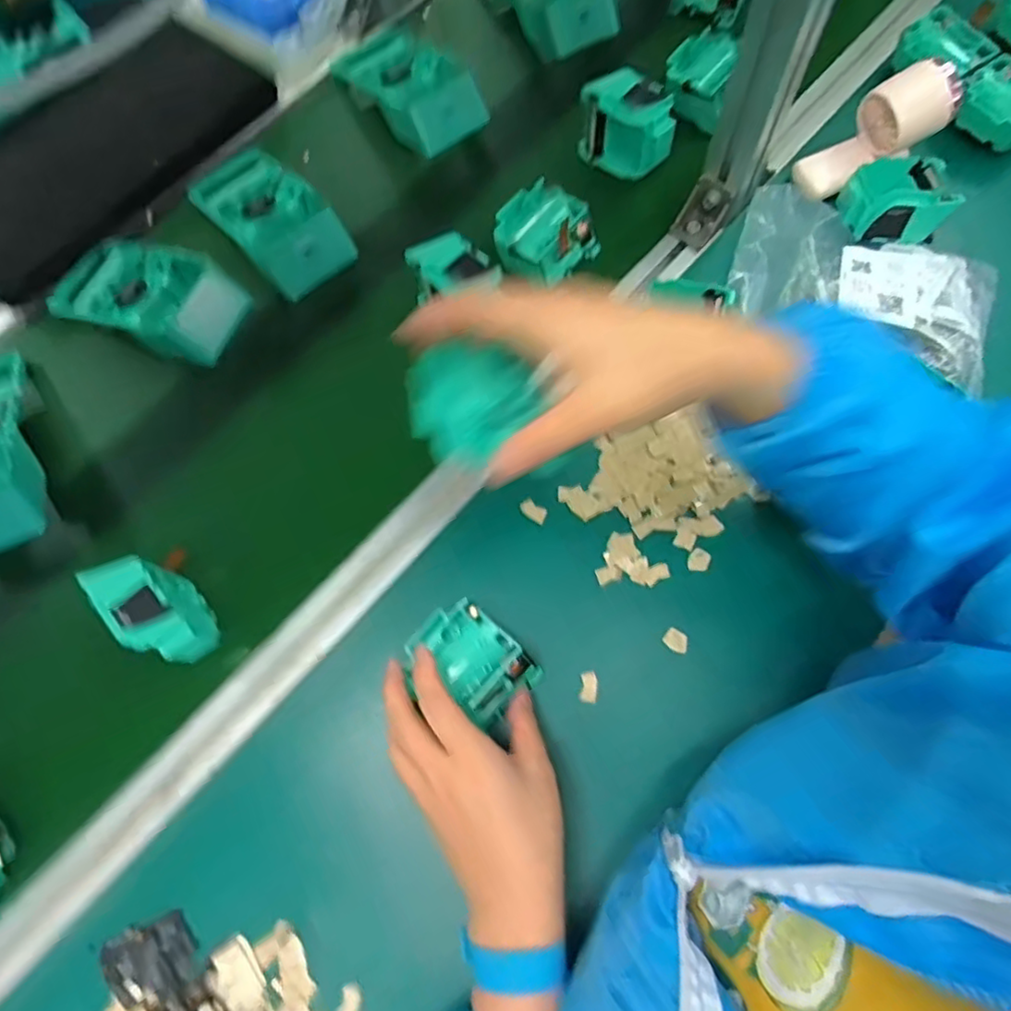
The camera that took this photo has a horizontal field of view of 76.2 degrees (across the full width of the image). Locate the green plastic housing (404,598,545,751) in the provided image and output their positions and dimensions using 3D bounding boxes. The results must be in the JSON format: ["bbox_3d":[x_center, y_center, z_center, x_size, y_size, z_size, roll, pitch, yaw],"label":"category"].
[{"bbox_3d":[-0.020,0.108,0.449,0.087,0.029,0.055,41,79,12],"label":"green plastic housing"}]

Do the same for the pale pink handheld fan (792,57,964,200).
[{"bbox_3d":[0.314,-0.318,0.552,0.126,0.051,0.059,-31,70,37],"label":"pale pink handheld fan"}]

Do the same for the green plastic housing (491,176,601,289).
[{"bbox_3d":[0.032,-0.241,0.572,0.078,0.041,0.073,-38,76,-9],"label":"green plastic housing"}]

